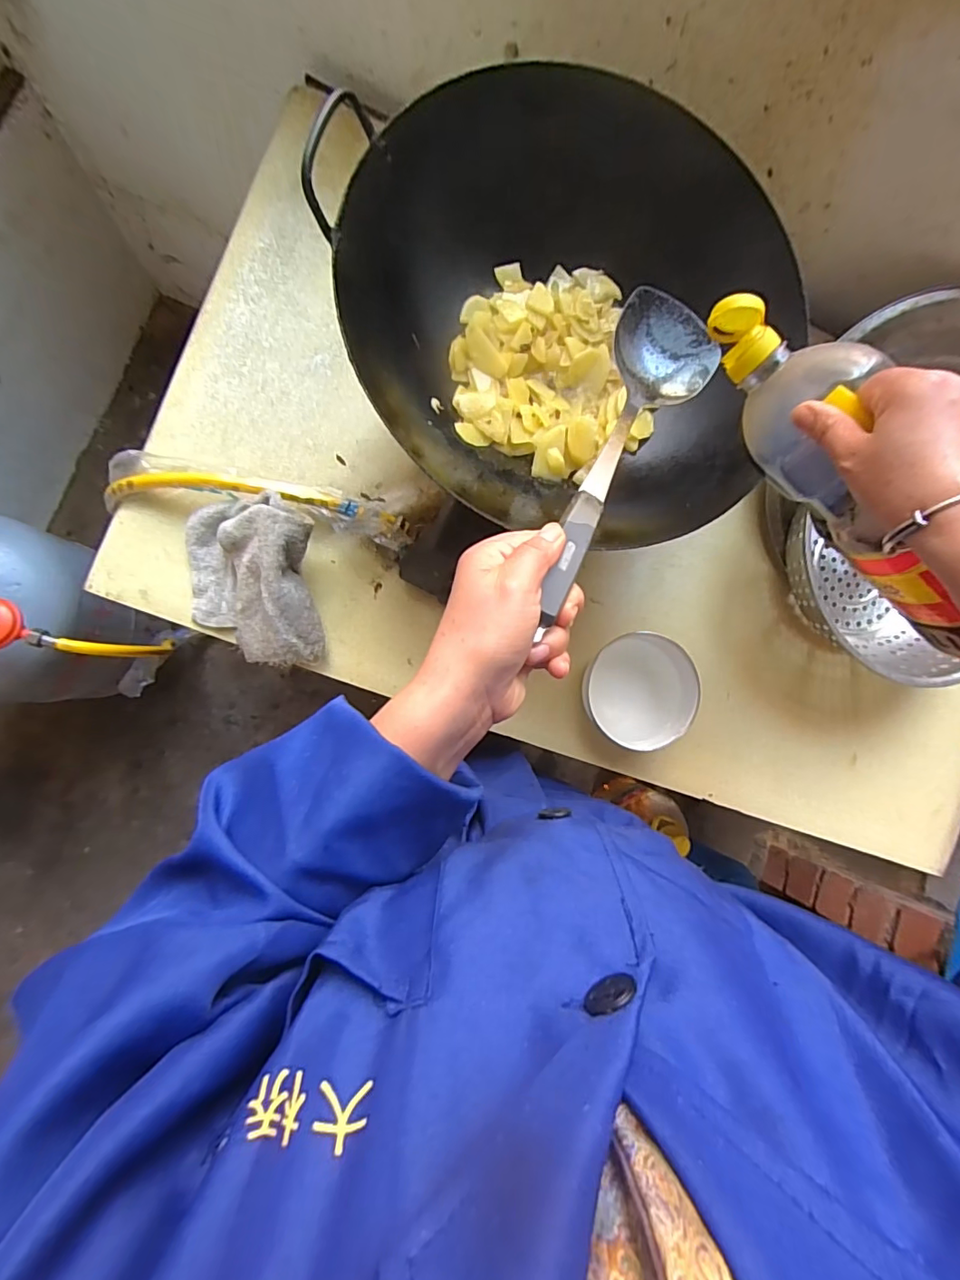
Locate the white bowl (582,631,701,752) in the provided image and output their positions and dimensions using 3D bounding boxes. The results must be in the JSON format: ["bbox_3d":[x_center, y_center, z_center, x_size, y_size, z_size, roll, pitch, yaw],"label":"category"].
[{"bbox_3d":[0.203,0.070,0.667,0.151,0.060,0.144,1,86,-8],"label":"white bowl"}]

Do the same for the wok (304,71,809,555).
[{"bbox_3d":[0.087,-0.309,0.526,0.457,0.133,0.358,24,83,-6],"label":"wok"}]

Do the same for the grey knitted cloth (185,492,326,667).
[{"bbox_3d":[-0.262,-0.065,0.593,0.148,0.089,0.187,-4,86,-8],"label":"grey knitted cloth"}]

